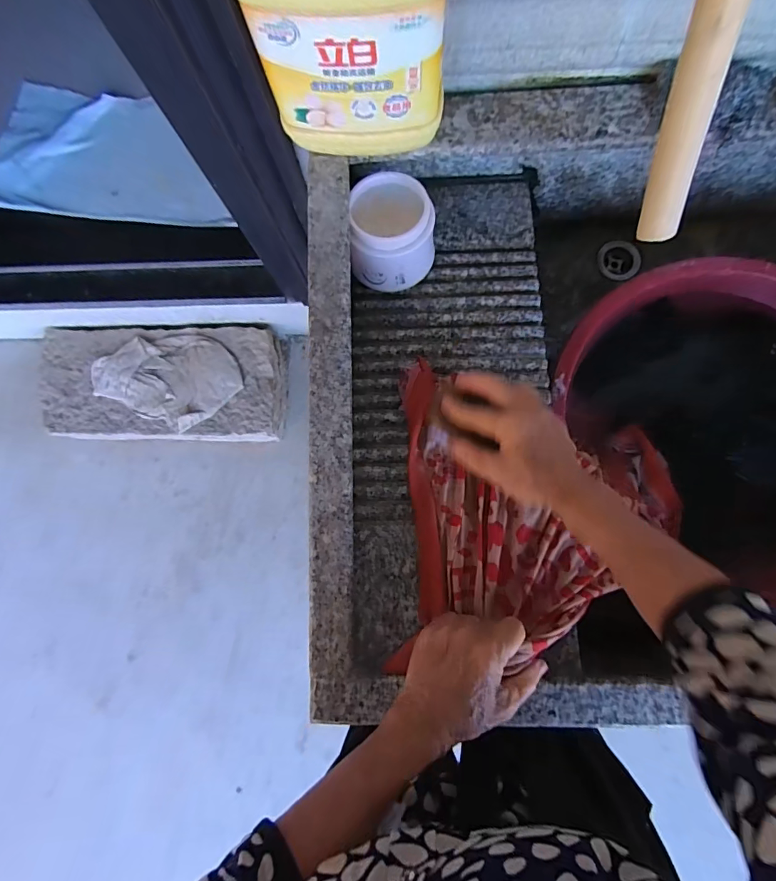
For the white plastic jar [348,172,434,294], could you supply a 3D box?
[{"bbox_3d":[0.005,-0.222,0.478,0.089,0.065,0.100,0,85,2],"label":"white plastic jar"}]

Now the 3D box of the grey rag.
[{"bbox_3d":[-0.542,-0.163,1.099,0.346,0.028,0.228,23,86,4],"label":"grey rag"}]

